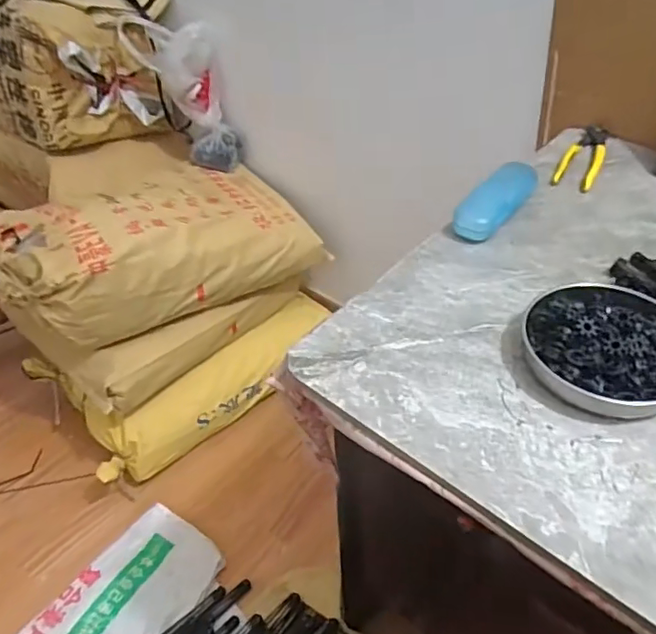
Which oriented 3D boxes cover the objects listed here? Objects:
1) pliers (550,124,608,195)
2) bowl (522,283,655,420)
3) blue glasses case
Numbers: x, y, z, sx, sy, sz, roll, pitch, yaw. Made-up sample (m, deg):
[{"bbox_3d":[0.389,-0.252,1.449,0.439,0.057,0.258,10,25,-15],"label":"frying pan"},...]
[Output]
[{"bbox_3d":[0.335,-0.212,0.743,0.047,0.013,0.163,20,48,23],"label":"pliers"},{"bbox_3d":[0.237,0.018,0.491,0.136,0.027,0.141,-2,43,2],"label":"bowl"},{"bbox_3d":[0.198,-0.140,0.671,0.050,0.030,0.165,26,51,28],"label":"blue glasses case"}]

